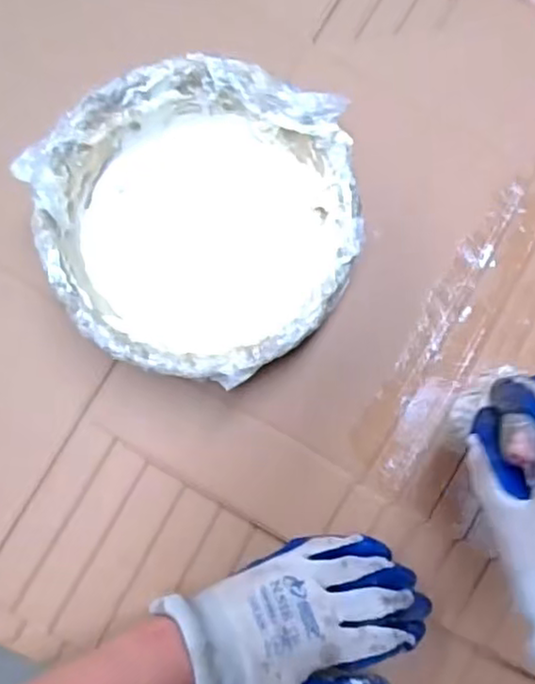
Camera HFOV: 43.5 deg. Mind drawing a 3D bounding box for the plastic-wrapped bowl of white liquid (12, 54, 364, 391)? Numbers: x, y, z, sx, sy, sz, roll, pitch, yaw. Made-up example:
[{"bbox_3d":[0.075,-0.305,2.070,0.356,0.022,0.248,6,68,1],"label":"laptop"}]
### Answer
[{"bbox_3d":[-0.043,-0.075,0.435,0.190,0.080,0.191,0,88,-7],"label":"plastic-wrapped bowl of white liquid"}]

